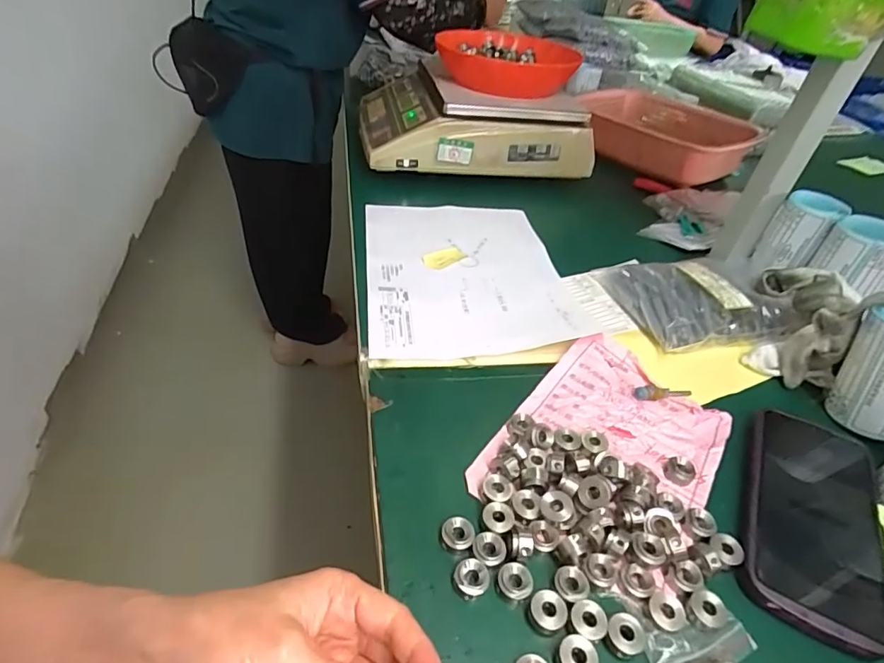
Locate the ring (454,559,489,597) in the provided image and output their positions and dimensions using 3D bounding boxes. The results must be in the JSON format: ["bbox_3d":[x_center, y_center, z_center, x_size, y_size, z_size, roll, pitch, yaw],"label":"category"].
[{"bbox_3d":[0.016,0.140,0.280,0.018,0.012,0.019,5,40,-4],"label":"ring"}]

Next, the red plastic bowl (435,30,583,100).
[{"bbox_3d":[0.093,-0.395,0.737,0.188,0.056,0.172,5,40,-4],"label":"red plastic bowl"}]

